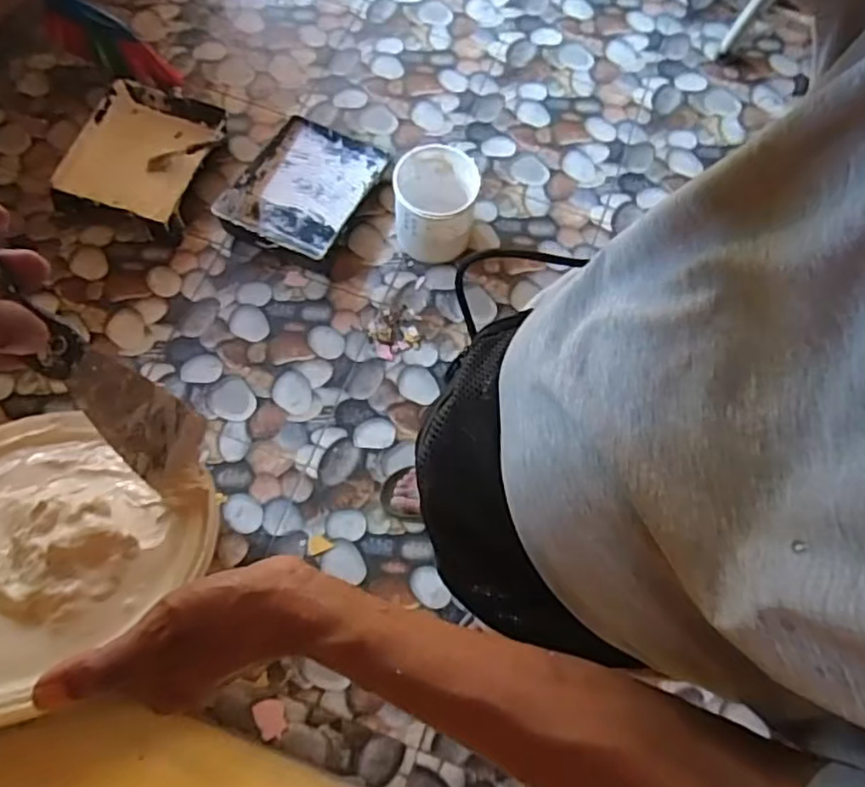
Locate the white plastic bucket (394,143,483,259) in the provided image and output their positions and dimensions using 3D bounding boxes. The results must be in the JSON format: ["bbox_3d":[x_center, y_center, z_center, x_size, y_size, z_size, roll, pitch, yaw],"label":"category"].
[{"bbox_3d":[0.008,-0.438,1.481,0.173,0.185,0.221,11,69,2],"label":"white plastic bucket"}]

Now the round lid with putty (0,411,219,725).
[{"bbox_3d":[-0.221,0.078,0.340,0.160,0.020,0.162,29,49,23],"label":"round lid with putty"}]

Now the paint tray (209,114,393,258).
[{"bbox_3d":[-0.306,-0.501,1.556,0.285,0.074,0.369,27,70,8],"label":"paint tray"}]

